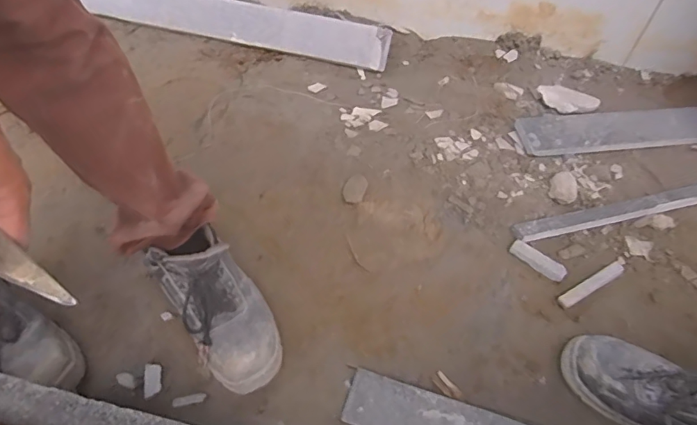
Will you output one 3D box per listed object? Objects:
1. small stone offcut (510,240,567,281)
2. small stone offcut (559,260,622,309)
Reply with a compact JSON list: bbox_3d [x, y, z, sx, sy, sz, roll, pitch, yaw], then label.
[{"bbox_3d":[0.314,0.080,0.787,0.093,0.019,0.026,38,61,20],"label":"small stone offcut"},{"bbox_3d":[0.396,0.116,0.768,0.140,0.016,0.022,-25,61,-19],"label":"small stone offcut"}]

